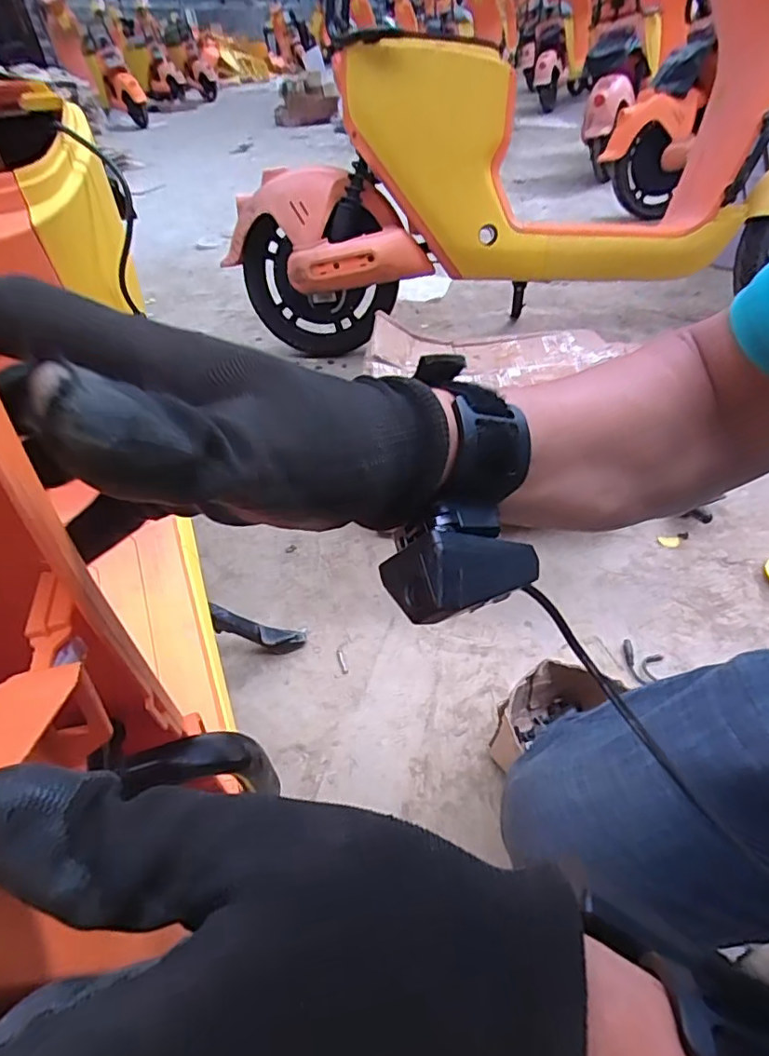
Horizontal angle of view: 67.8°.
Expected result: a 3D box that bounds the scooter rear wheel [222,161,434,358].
[{"bbox_3d":[-0.117,-0.546,1.196,0.410,0.343,0.125,-2,40,4],"label":"scooter rear wheel"}]

